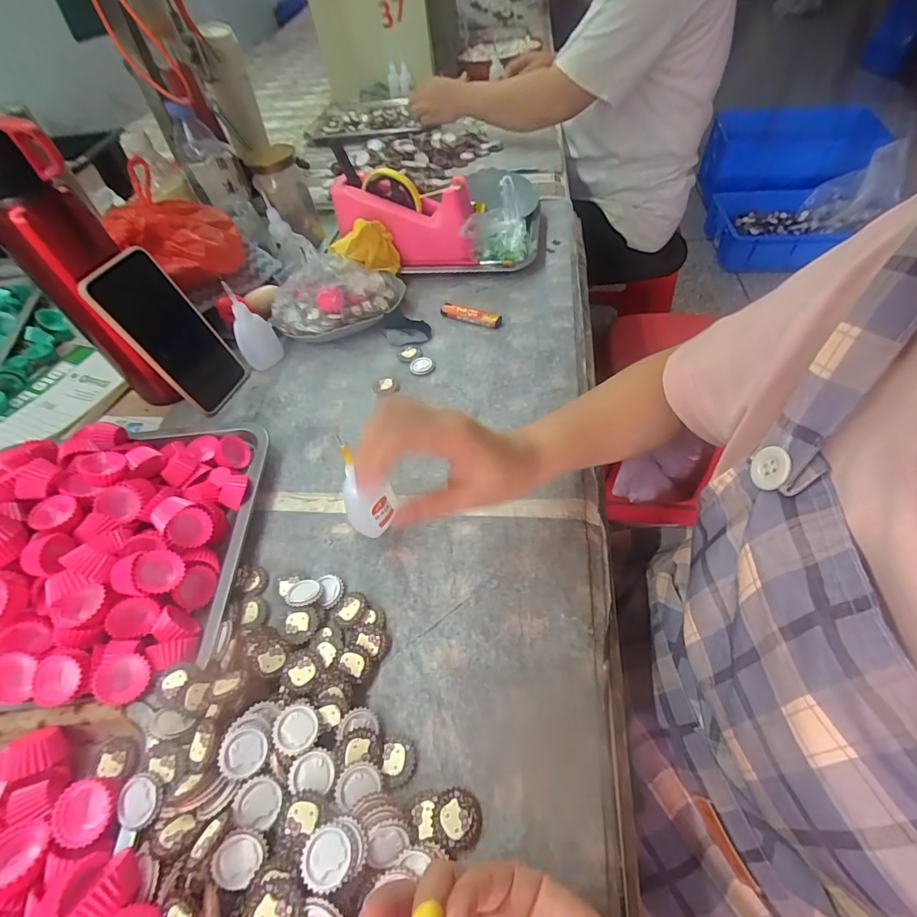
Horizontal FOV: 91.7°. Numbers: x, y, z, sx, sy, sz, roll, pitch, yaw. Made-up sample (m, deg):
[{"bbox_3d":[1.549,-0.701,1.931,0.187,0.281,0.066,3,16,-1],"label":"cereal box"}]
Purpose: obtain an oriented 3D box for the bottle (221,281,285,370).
[{"bbox_3d":[-0.239,-0.150,0.514,0.034,0.095,0.036,-6,53,1],"label":"bottle"}]

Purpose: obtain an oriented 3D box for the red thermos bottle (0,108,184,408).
[{"bbox_3d":[-0.347,-0.168,0.430,0.065,0.260,0.071,11,55,14],"label":"red thermos bottle"}]

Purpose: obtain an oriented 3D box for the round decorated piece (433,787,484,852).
[{"bbox_3d":[0.000,0.213,0.264,0.027,0.010,0.028,-3,53,4],"label":"round decorated piece"}]

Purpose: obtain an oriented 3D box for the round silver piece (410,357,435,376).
[{"bbox_3d":[-0.042,-0.108,0.515,0.028,0.004,0.025,-10,53,-1],"label":"round silver piece"}]

